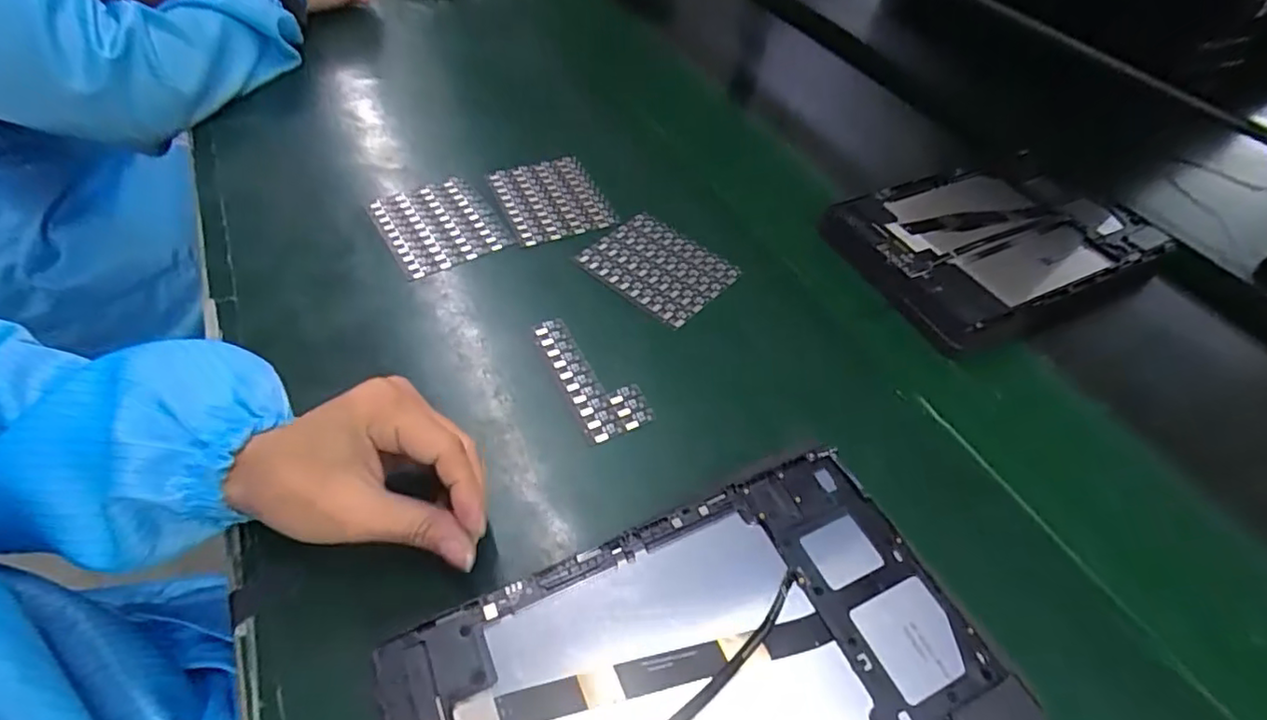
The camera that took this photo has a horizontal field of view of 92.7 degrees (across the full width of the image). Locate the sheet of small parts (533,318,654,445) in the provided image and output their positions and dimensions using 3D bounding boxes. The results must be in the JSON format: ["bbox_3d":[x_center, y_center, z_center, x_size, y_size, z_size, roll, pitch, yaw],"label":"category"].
[{"bbox_3d":[-0.028,0.007,0.380,0.041,0.004,0.096,-21,54,-18],"label":"sheet of small parts"}]

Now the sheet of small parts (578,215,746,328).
[{"bbox_3d":[0.018,-0.070,0.451,0.100,0.004,0.078,35,57,24],"label":"sheet of small parts"}]

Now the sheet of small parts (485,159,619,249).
[{"bbox_3d":[-0.068,-0.133,0.498,0.081,0.006,0.099,-18,54,-17],"label":"sheet of small parts"}]

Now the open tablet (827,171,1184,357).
[{"bbox_3d":[0.297,-0.101,0.489,0.261,0.020,0.154,-20,54,-20],"label":"open tablet"}]

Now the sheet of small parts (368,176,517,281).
[{"bbox_3d":[-0.150,-0.106,0.470,0.085,0.006,0.096,-26,56,-21],"label":"sheet of small parts"}]

